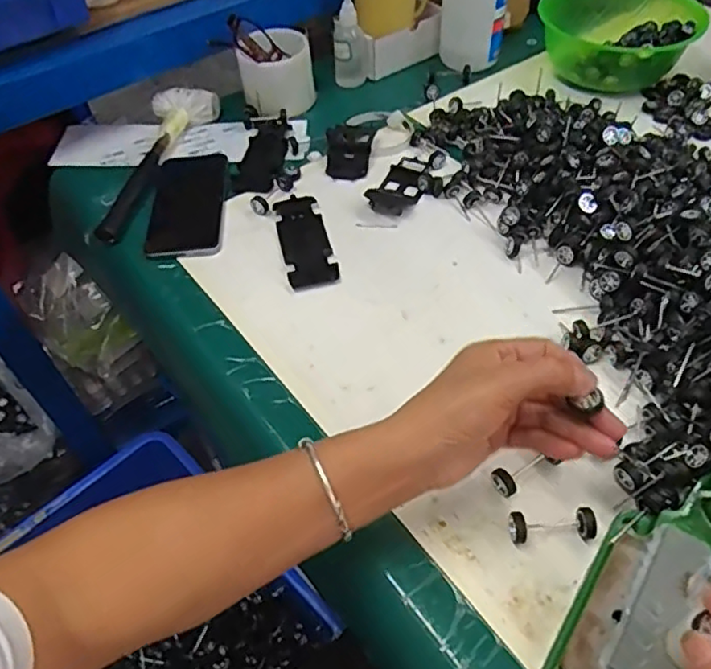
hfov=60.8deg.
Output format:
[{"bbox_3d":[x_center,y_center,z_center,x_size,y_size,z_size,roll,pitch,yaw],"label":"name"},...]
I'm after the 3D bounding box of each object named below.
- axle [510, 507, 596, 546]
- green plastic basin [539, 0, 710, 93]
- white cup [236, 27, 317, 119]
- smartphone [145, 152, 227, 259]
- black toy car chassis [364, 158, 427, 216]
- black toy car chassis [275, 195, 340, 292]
[{"bbox_3d":[0.132,0.126,0.400,0.060,0.017,0.017,-3,50,1],"label":"axle"},{"bbox_3d":[0.338,-0.381,0.772,0.185,0.069,0.185,8,51,10],"label":"green plastic basin"},{"bbox_3d":[-0.096,-0.320,0.743,0.087,0.075,0.078,-7,50,-3],"label":"white cup"},{"bbox_3d":[-0.178,-0.144,0.649,0.077,0.008,0.169,-5,50,-1],"label":"smartphone"},{"bbox_3d":[0.050,-0.159,0.648,0.048,0.016,0.086,21,55,19],"label":"black toy car chassis"},{"bbox_3d":[-0.051,-0.094,0.599,0.046,0.005,0.123,-12,51,-7],"label":"black toy car chassis"}]

